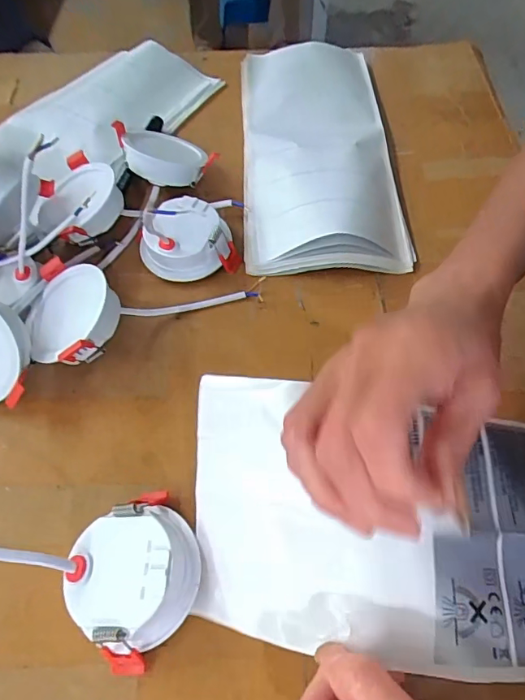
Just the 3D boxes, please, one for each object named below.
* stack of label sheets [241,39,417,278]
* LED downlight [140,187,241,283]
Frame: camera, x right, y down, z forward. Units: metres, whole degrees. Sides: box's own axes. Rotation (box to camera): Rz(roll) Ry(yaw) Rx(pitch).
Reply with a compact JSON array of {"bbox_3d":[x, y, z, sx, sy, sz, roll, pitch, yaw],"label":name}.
[{"bbox_3d":[0.049,-0.193,0.442,0.132,0.033,0.294,-2,58,-1],"label":"stack of label sheets"},{"bbox_3d":[-0.060,-0.091,0.384,0.072,0.032,0.063,-10,59,-6],"label":"LED downlight"}]

